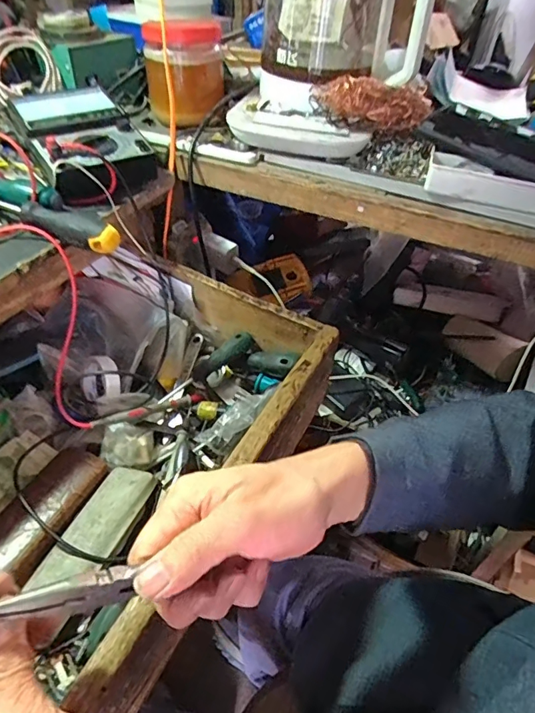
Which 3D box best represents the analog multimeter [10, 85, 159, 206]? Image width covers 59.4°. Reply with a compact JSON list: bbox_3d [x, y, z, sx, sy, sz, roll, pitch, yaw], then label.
[{"bbox_3d":[-0.199,-0.231,0.509,0.110,0.053,0.183,-23,51,-25],"label":"analog multimeter"}]

